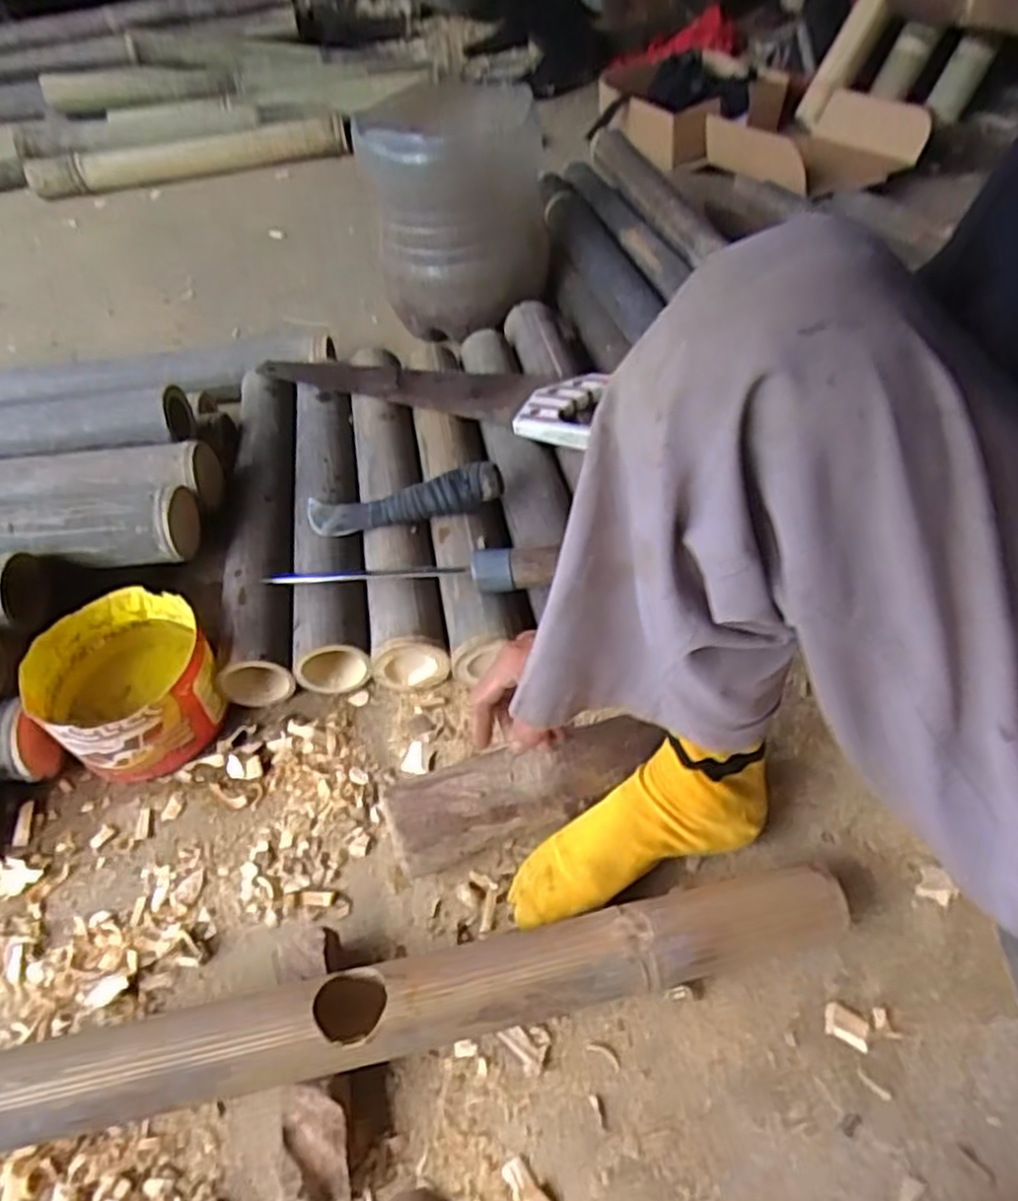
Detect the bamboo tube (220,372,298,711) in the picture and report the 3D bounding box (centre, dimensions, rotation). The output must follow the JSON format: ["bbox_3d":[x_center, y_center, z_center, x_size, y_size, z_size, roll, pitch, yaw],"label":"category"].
[{"bbox_3d":[-0.282,-0.098,0.882,0.086,0.078,0.484,-11,49,-5],"label":"bamboo tube"}]

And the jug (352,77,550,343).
[{"bbox_3d":[-0.066,-0.534,1.059,0.195,0.264,0.207,22,56,22],"label":"jug"}]

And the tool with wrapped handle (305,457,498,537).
[{"bbox_3d":[-0.111,-0.102,0.788,0.212,0.032,0.047,-11,47,13],"label":"tool with wrapped handle"}]

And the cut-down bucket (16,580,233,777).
[{"bbox_3d":[-0.349,0.081,0.720,0.154,0.097,0.148,-3,49,3],"label":"cut-down bucket"}]

